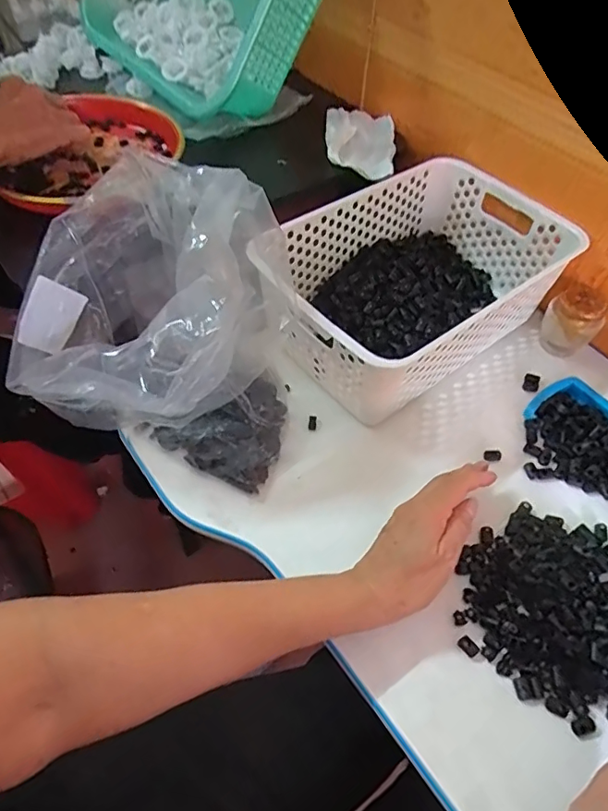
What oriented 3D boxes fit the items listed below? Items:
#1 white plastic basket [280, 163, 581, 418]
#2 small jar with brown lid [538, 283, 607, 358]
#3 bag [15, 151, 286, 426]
[{"bbox_3d":[0.114,-0.132,0.556,0.317,0.101,0.203,-36,62,-25],"label":"white plastic basket"},{"bbox_3d":[0.293,-0.092,0.577,0.055,0.070,0.049,30,58,19],"label":"small jar with brown lid"},{"bbox_3d":[-0.126,-0.095,0.451,0.198,0.153,0.214,12,54,7],"label":"bag"}]

